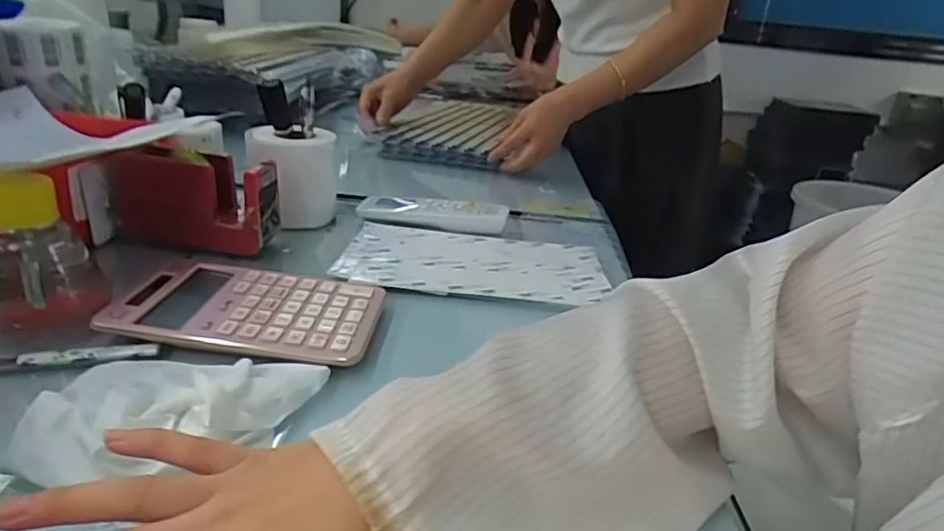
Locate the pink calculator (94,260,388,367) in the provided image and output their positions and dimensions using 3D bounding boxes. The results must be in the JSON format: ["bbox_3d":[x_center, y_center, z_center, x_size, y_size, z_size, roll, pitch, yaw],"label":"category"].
[{"bbox_3d":[-0.160,0.029,0.435,0.180,0.012,0.107,6,24,0],"label":"pink calculator"}]

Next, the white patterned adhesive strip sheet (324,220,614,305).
[{"bbox_3d":[0.003,-0.004,0.563,0.241,0.005,0.134,5,24,0],"label":"white patterned adhesive strip sheet"}]

